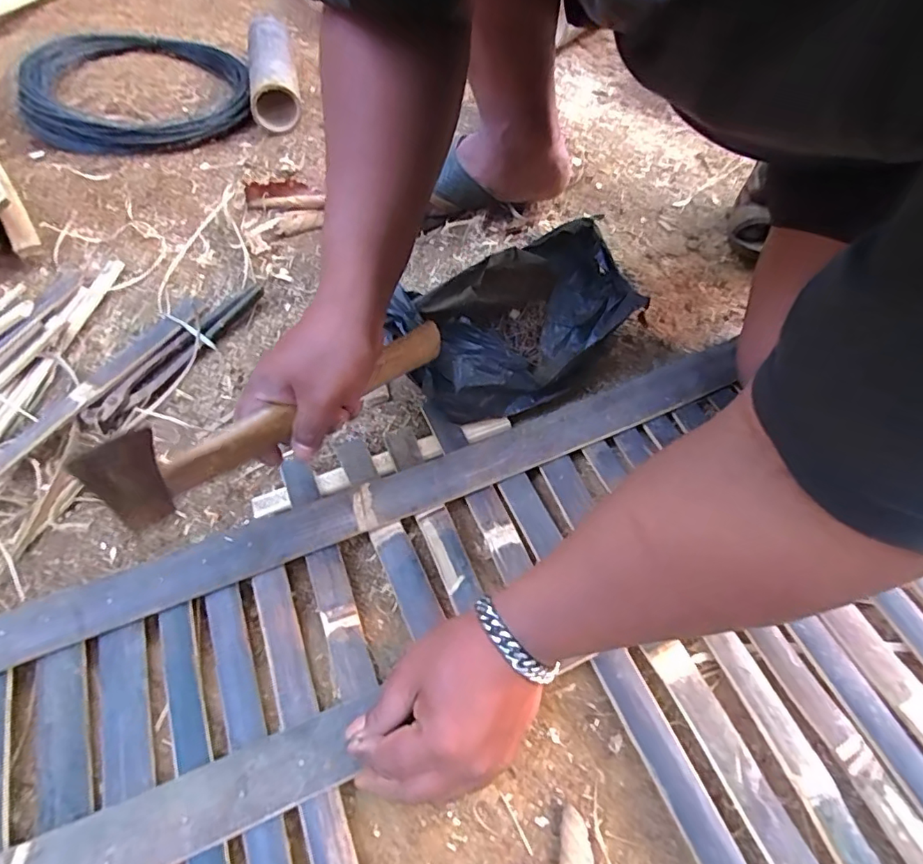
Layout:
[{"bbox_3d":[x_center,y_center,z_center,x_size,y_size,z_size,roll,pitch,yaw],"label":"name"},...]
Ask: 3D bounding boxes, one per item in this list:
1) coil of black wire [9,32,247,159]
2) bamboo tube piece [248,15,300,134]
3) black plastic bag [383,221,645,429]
[{"bbox_3d":[-0.526,-0.555,0.814,0.298,0.063,0.404,-28,62,-16],"label":"coil of black wire"},{"bbox_3d":[-0.293,-0.560,0.819,0.065,0.066,0.277,-12,59,-7],"label":"bamboo tube piece"},{"bbox_3d":[0.048,-0.105,0.514,0.204,0.099,0.145,-31,63,-17],"label":"black plastic bag"}]

